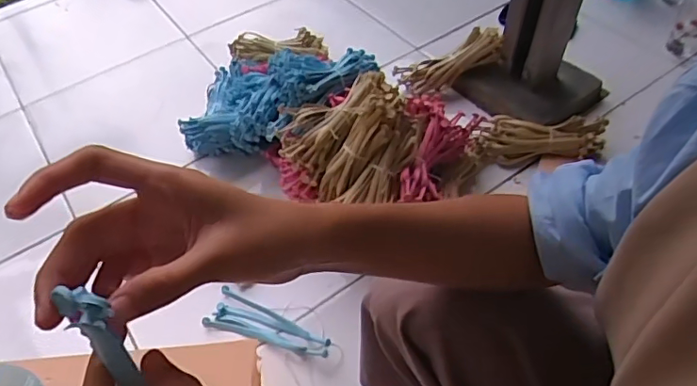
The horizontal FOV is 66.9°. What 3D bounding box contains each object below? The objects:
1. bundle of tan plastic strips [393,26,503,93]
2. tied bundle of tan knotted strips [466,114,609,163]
[{"bbox_3d":[0.207,-0.266,1.072,0.213,0.070,0.058,-23,49,18],"label":"bundle of tan plastic strips"},{"bbox_3d":[0.340,-0.098,0.956,0.233,0.051,0.078,1,52,5],"label":"tied bundle of tan knotted strips"}]

